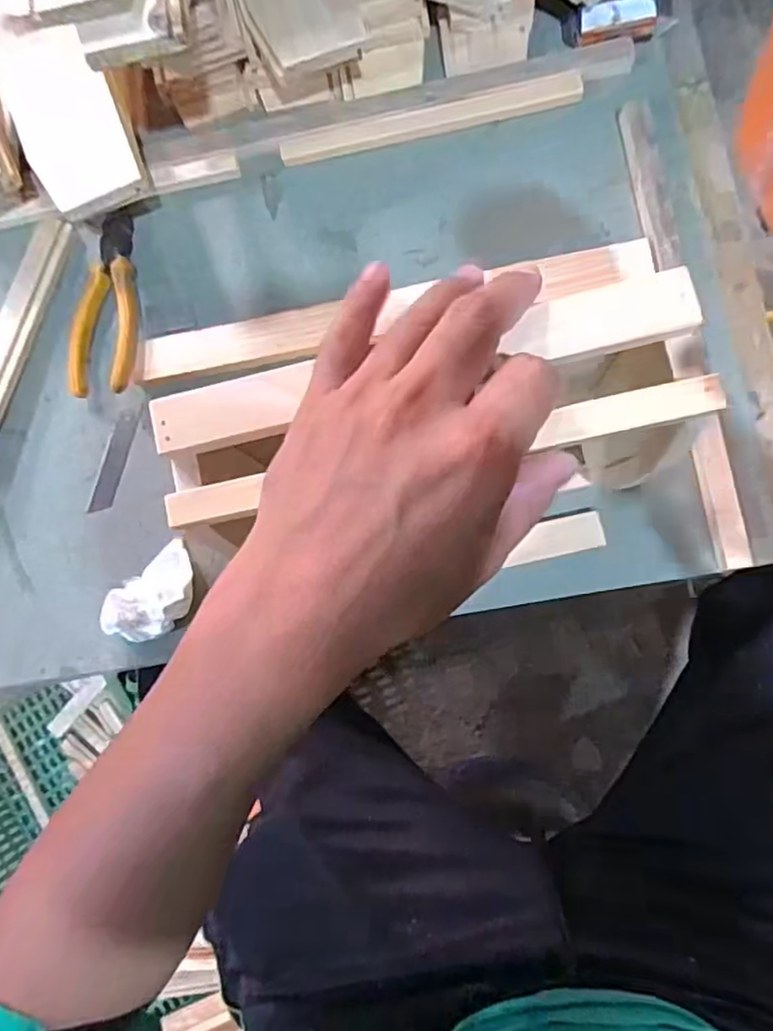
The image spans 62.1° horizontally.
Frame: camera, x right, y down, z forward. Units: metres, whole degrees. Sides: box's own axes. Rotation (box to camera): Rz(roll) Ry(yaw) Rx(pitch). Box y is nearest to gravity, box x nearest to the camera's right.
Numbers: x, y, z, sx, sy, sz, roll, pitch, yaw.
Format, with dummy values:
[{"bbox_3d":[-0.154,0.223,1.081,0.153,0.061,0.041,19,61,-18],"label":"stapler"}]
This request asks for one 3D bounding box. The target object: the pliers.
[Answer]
[{"bbox_3d":[-0.212,-0.161,0.482,0.053,0.024,0.140,1,86,6],"label":"pliers"}]

